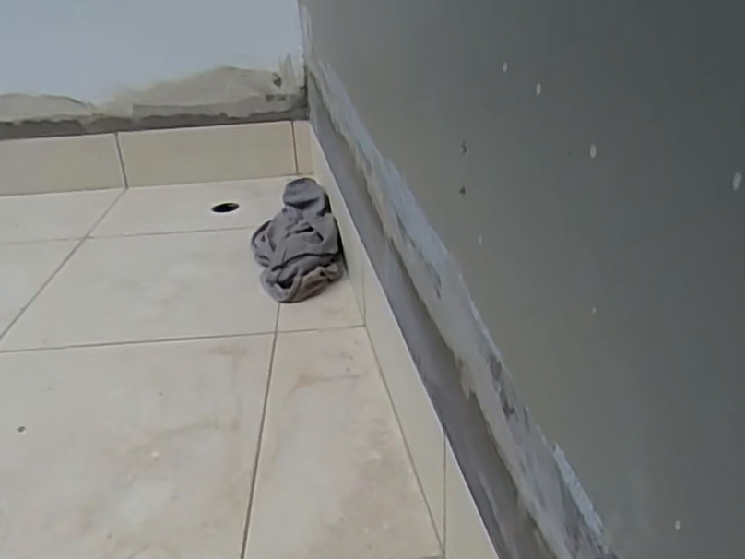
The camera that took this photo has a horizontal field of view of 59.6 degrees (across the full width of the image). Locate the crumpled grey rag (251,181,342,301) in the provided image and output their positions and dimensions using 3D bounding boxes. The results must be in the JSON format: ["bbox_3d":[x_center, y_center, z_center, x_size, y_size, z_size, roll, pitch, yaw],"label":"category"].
[{"bbox_3d":[-0.137,-0.080,1.145,0.143,0.064,0.370,-7,28,-8],"label":"crumpled grey rag"}]

